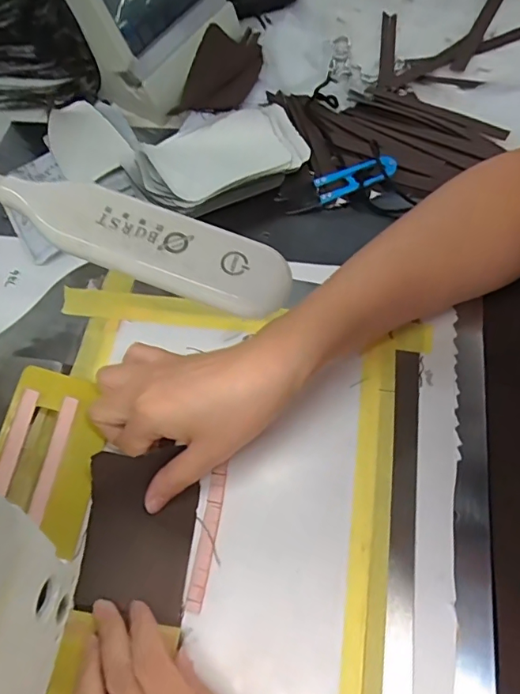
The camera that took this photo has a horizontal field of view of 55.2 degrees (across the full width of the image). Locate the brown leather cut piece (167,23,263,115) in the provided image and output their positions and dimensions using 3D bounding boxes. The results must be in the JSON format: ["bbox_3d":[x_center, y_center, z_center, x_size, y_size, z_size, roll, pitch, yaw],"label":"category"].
[{"bbox_3d":[-0.036,-0.290,0.522,0.065,0.038,0.131,22,68,12],"label":"brown leather cut piece"}]

